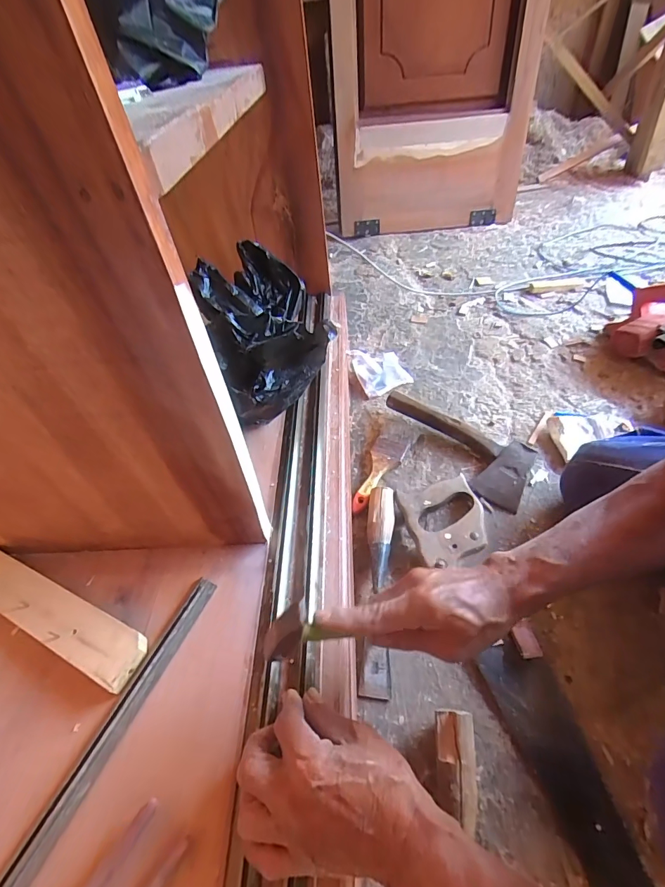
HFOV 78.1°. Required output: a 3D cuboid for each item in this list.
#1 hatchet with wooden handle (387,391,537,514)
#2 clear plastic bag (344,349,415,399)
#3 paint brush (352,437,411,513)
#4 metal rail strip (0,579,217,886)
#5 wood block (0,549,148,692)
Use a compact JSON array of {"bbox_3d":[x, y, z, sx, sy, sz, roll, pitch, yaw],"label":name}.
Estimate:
[{"bbox_3d":[0.197,0.003,0.699,0.272,0.051,0.124,23,54,25],"label":"hatchet with wooden handle"},{"bbox_3d":[0.097,-0.163,0.858,0.113,0.068,0.104,-22,49,-14],"label":"clear plastic bag"},{"bbox_3d":[0.075,0.049,0.693,0.057,0.020,0.152,18,52,22],"label":"paint brush"},{"bbox_3d":[-0.249,0.344,0.282,0.023,0.006,0.553,15,51,19],"label":"metal rail strip"},{"bbox_3d":[-0.303,0.177,0.436,0.254,0.024,0.049,17,51,21],"label":"wood block"}]

